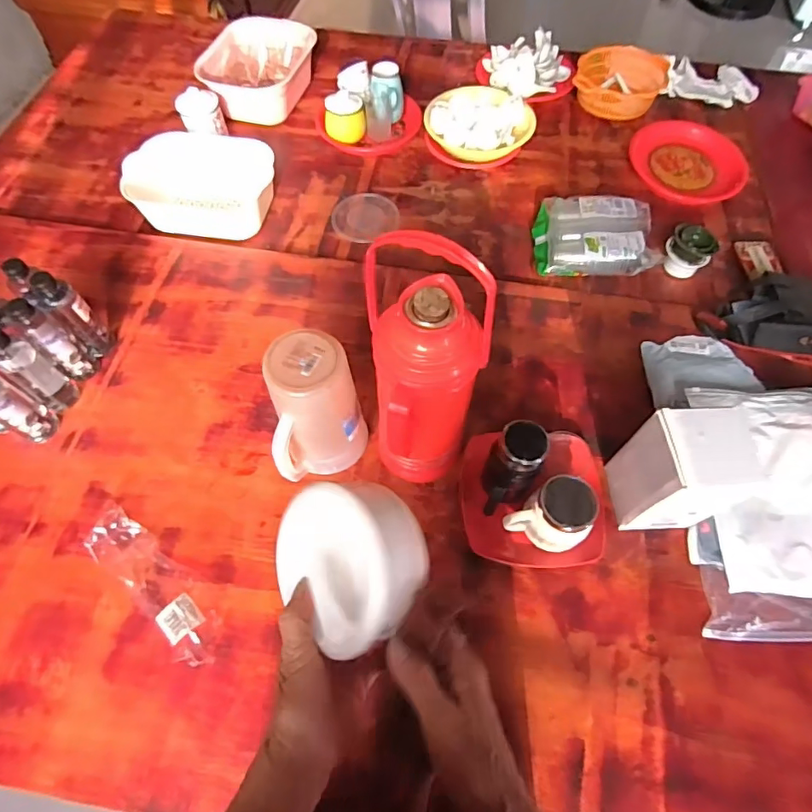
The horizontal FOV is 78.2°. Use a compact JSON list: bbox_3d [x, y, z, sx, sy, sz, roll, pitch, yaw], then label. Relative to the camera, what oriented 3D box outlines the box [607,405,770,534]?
[{"bbox_3d":[0.373,0.095,0.683,0.120,0.197,0.097,0,61,1],"label":"box"}]

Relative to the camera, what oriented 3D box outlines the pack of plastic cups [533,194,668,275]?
[{"bbox_3d":[0.387,-0.356,1.025,0.239,0.064,0.198,1,61,2],"label":"pack of plastic cups"}]

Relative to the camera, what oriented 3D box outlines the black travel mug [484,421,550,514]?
[{"bbox_3d":[0.145,0.098,0.704,0.072,0.154,0.101,25,65,12],"label":"black travel mug"}]

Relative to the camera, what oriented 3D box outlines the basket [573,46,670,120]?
[{"bbox_3d":[0.536,-0.825,1.275,0.222,0.077,0.170,24,64,14],"label":"basket"}]

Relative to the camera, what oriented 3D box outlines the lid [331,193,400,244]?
[{"bbox_3d":[-0.091,-0.415,1.091,0.143,0.011,0.150,0,61,1],"label":"lid"}]

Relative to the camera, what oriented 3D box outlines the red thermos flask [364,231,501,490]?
[{"bbox_3d":[0.026,-0.020,0.639,0.127,0.409,0.124,0,61,1],"label":"red thermos flask"}]

